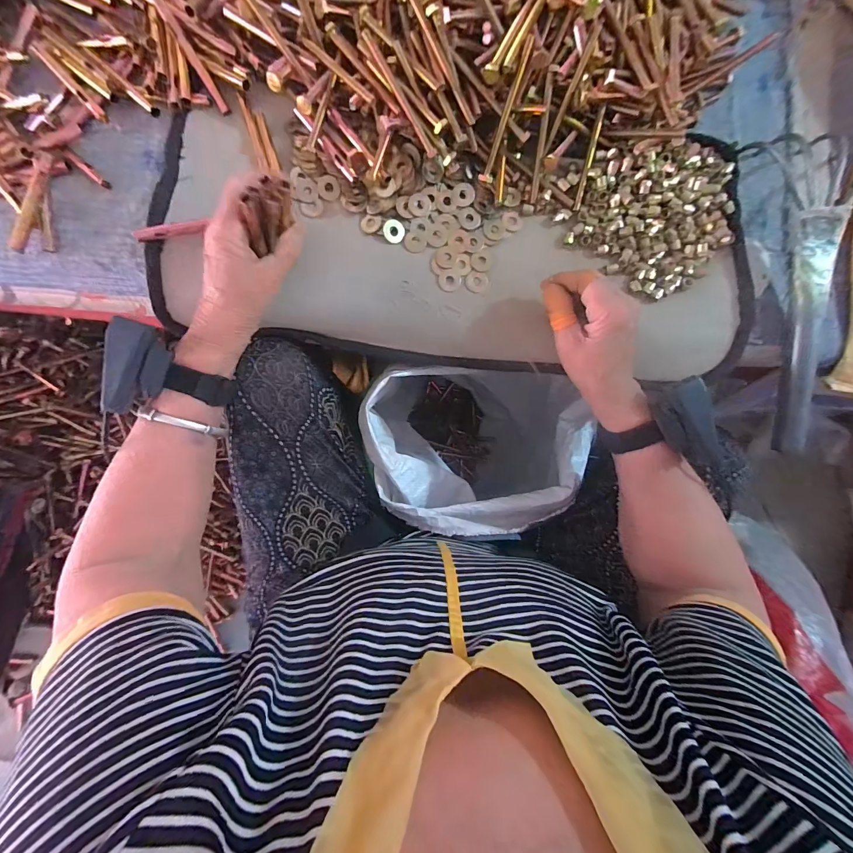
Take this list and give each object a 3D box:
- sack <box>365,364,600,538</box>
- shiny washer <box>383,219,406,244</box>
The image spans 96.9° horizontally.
[{"bbox_3d":[0.070,0.019,0.629,0.267,0.437,0.214,7,86,-1],"label":"sack"},{"bbox_3d":[-0.031,-0.190,0.367,0.022,0.004,0.021,-2,98,-14],"label":"shiny washer"}]

